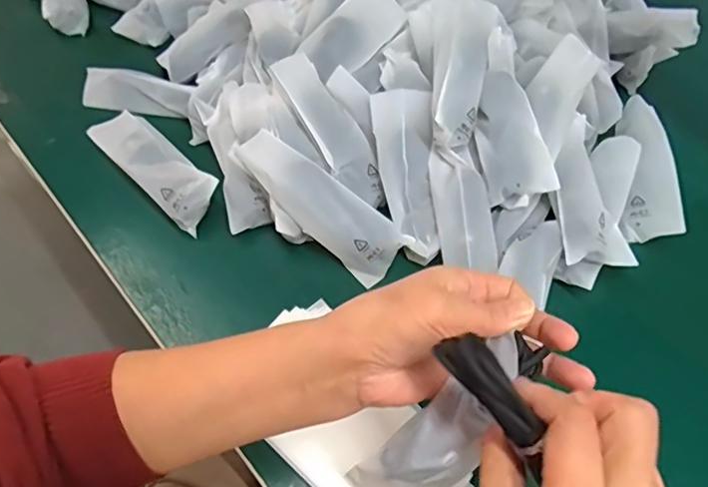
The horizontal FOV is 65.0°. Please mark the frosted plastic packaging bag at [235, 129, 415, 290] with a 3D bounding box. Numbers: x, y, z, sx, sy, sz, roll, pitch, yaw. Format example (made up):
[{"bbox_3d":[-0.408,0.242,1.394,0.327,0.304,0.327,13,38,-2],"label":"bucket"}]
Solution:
[{"bbox_3d":[-0.027,-0.030,0.448,0.150,0.011,0.052,39,103,-7],"label":"frosted plastic packaging bag"}]

